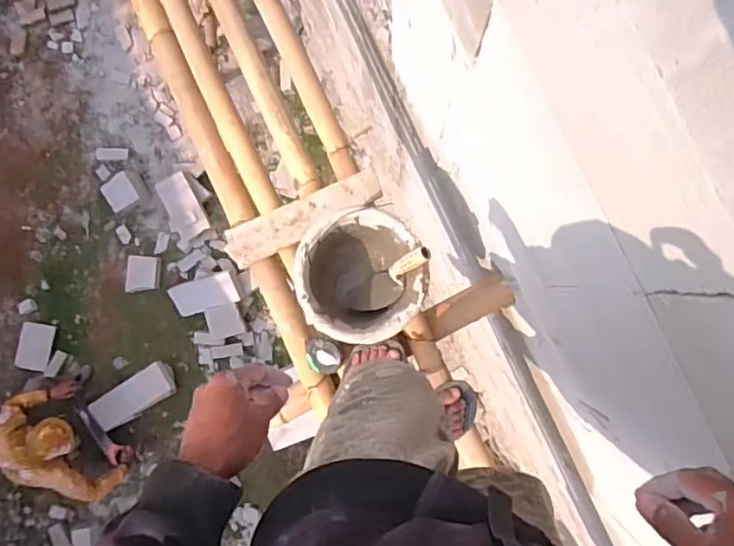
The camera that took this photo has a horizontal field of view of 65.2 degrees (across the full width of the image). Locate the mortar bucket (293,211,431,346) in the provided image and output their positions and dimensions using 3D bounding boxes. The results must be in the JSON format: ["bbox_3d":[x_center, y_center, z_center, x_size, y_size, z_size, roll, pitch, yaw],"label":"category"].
[{"bbox_3d":[-0.006,0.006,1.145,0.232,0.173,0.246,0,89,3],"label":"mortar bucket"}]

